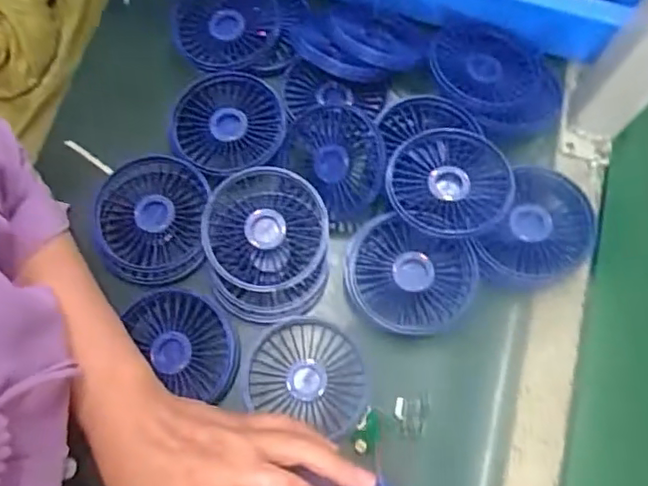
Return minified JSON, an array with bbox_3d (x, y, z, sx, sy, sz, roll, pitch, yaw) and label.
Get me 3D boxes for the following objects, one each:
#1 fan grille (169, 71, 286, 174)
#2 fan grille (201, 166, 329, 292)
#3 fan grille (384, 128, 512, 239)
[{"bbox_3d":[-0.079,-0.099,0.491,0.090,0.014,0.087,1,73,-2],"label":"fan grille"},{"bbox_3d":[-0.044,-0.010,0.446,0.089,0.009,0.087,-4,87,0],"label":"fan grille"},{"bbox_3d":[0.094,-0.047,0.444,0.085,0.017,0.087,1,73,-2],"label":"fan grille"}]

